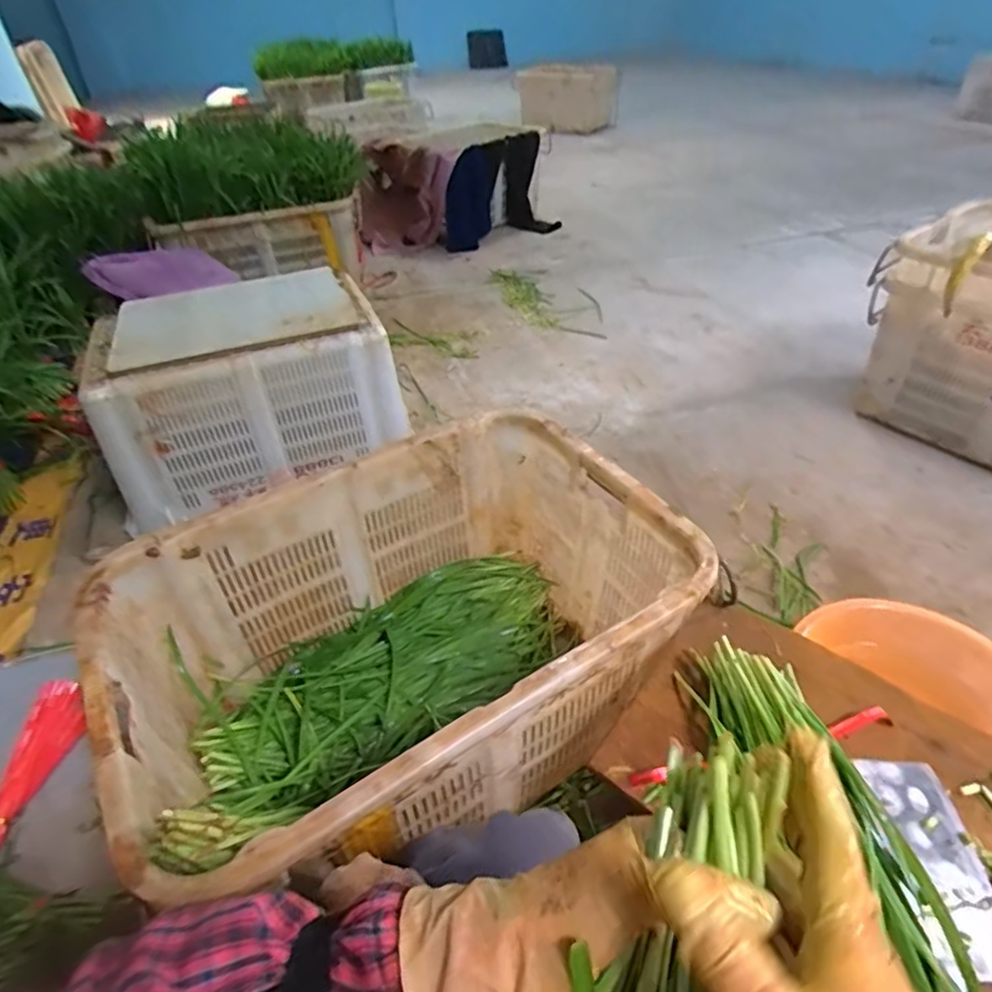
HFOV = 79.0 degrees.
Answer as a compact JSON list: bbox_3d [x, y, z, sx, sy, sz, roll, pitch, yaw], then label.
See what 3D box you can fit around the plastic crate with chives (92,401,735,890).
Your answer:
[{"bbox_3d":[-0.106,0.205,0.830,0.673,0.323,0.466,-25,45,-23],"label":"plastic crate with chives"}]

